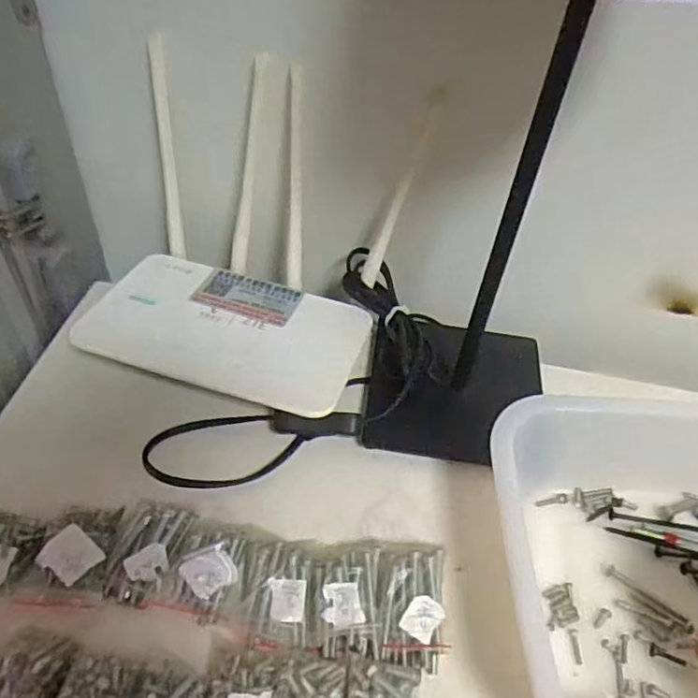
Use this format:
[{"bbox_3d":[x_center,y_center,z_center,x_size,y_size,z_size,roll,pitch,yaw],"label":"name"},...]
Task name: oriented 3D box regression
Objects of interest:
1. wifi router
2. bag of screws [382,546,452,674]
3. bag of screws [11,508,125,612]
[{"bbox_3d":[-0.065,-0.094,0.465,0.193,0.147,0.238,16,54,7],"label":"wifi router"},{"bbox_3d":[0.038,0.148,0.367,0.035,0.021,0.064,6,53,0],"label":"bag of screws"},{"bbox_3d":[-0.158,0.118,0.365,0.043,0.011,0.060,5,53,-1],"label":"bag of screws"}]

